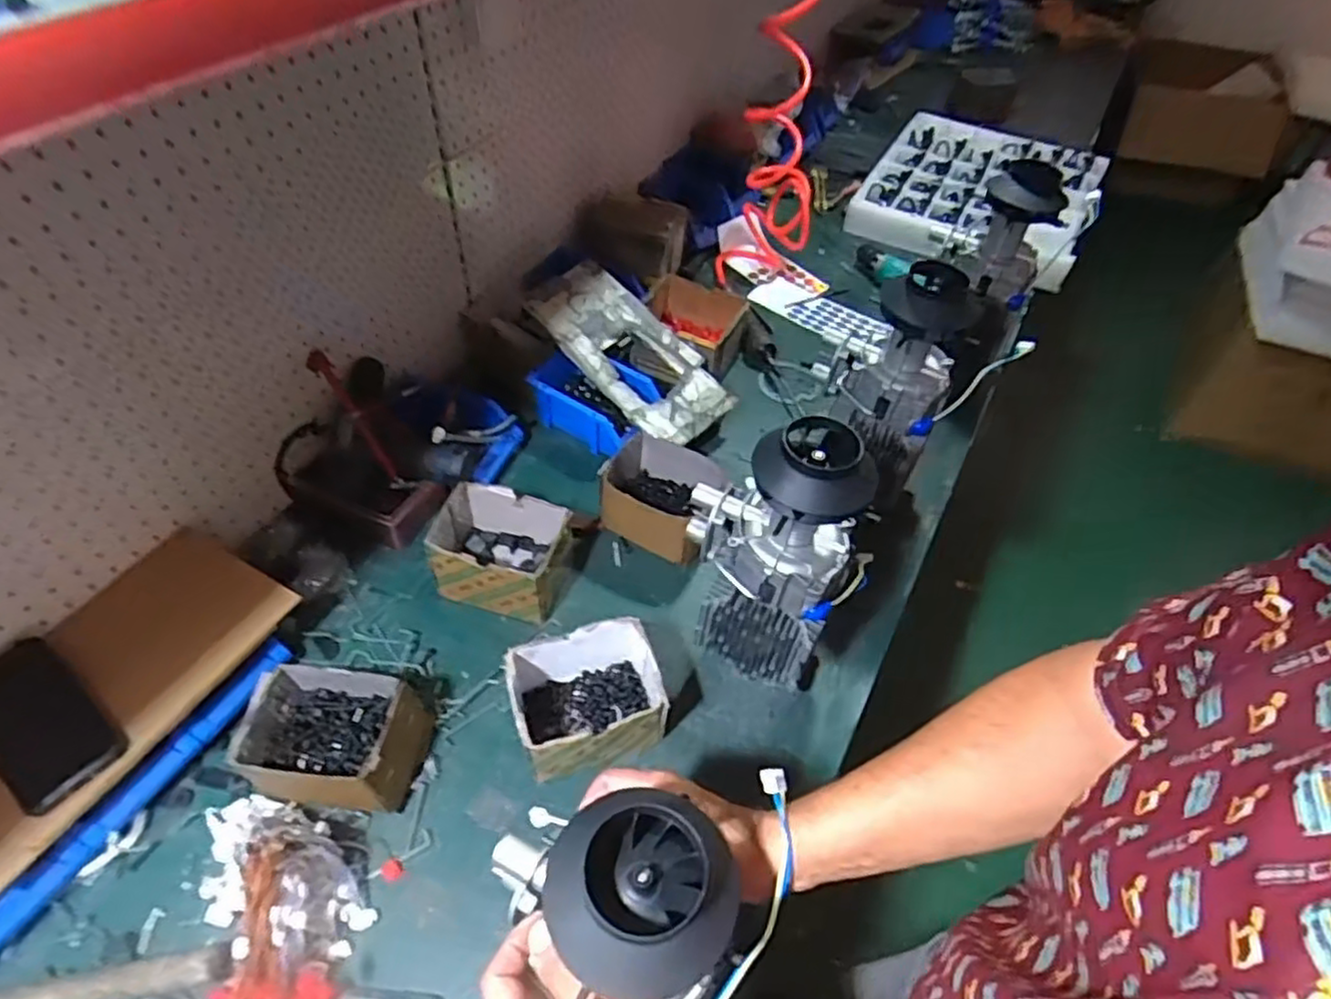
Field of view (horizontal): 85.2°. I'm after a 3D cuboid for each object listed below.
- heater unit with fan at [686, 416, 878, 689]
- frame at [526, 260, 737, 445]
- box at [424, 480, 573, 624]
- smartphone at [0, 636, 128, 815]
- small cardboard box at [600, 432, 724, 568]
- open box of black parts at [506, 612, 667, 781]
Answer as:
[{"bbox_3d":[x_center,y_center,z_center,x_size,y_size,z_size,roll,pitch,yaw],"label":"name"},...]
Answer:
[{"bbox_3d":[0.100,0.056,0.713,0.156,0.295,0.115,10,49,5],"label":"heater unit with fan"},{"bbox_3d":[-0.049,-0.209,1.035,0.307,0.033,0.160,43,56,1],"label":"frame"},{"bbox_3d":[-0.198,0.061,0.861,0.153,0.098,0.112,12,49,7],"label":"box"},{"bbox_3d":[-0.570,0.197,0.655,0.167,0.014,0.082,38,59,15],"label":"smartphone"},{"bbox_3d":[-0.008,-0.006,0.940,0.140,0.103,0.117,22,51,15],"label":"small cardboard box"},{"bbox_3d":[-0.081,0.209,0.749,0.147,0.096,0.116,-13,51,-15],"label":"open box of black parts"}]

